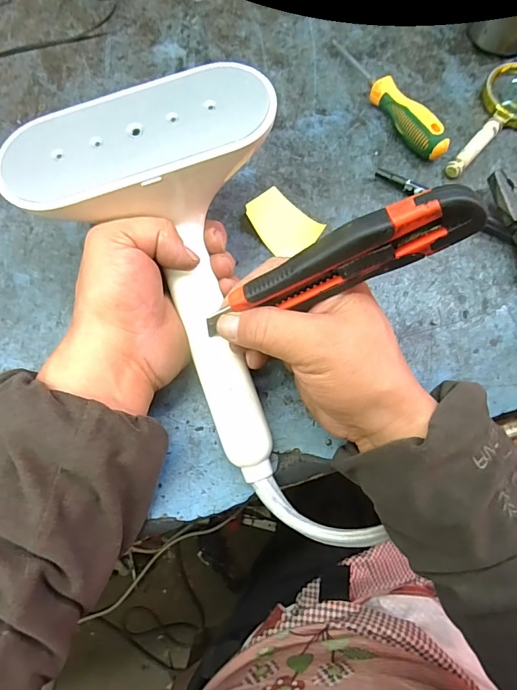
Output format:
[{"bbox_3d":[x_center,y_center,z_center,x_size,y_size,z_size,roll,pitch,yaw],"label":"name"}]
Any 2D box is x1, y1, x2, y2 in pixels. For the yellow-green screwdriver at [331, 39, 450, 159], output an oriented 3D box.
[{"bbox_3d":[0.113,-0.222,0.372,0.022,0.031,0.154,-28,77,-9],"label":"yellow-green screwdriver"}]

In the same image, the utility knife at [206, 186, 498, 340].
[{"bbox_3d":[0.040,-0.044,0.236,0.159,0.036,0.023,-22,75,18],"label":"utility knife"}]

